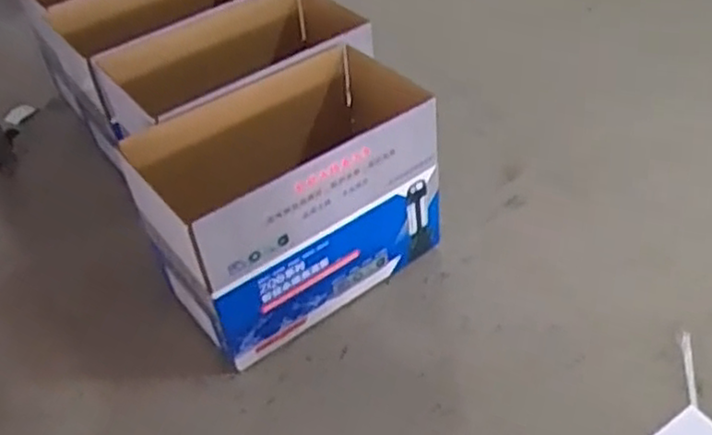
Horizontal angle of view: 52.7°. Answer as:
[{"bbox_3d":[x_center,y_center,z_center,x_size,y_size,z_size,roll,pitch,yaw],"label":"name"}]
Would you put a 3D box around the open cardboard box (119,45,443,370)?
[{"bbox_3d":[-0.068,-0.041,1.097,0.469,0.298,0.233,-28,47,-24],"label":"open cardboard box"}]

